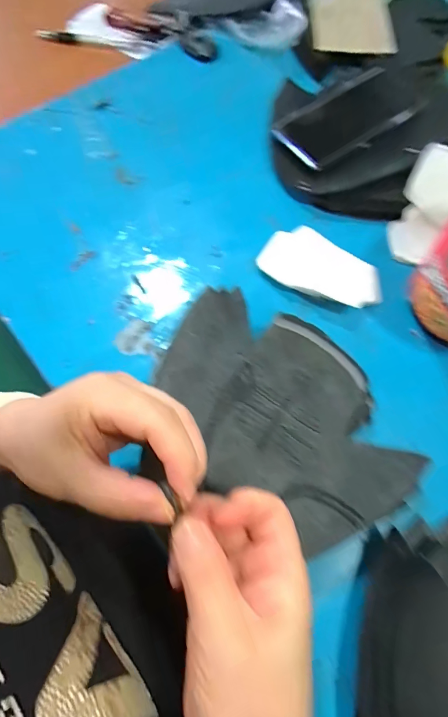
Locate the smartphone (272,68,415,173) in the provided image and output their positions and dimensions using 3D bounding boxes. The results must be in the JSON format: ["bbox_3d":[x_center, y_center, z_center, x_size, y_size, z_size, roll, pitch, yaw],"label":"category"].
[{"bbox_3d":[0.132,-0.259,0.365,0.162,0.008,0.074,-36,76,-13],"label":"smartphone"}]

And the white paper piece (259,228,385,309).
[{"bbox_3d":[0.092,-0.084,0.325,0.114,0.017,0.058,23,72,5],"label":"white paper piece"}]

